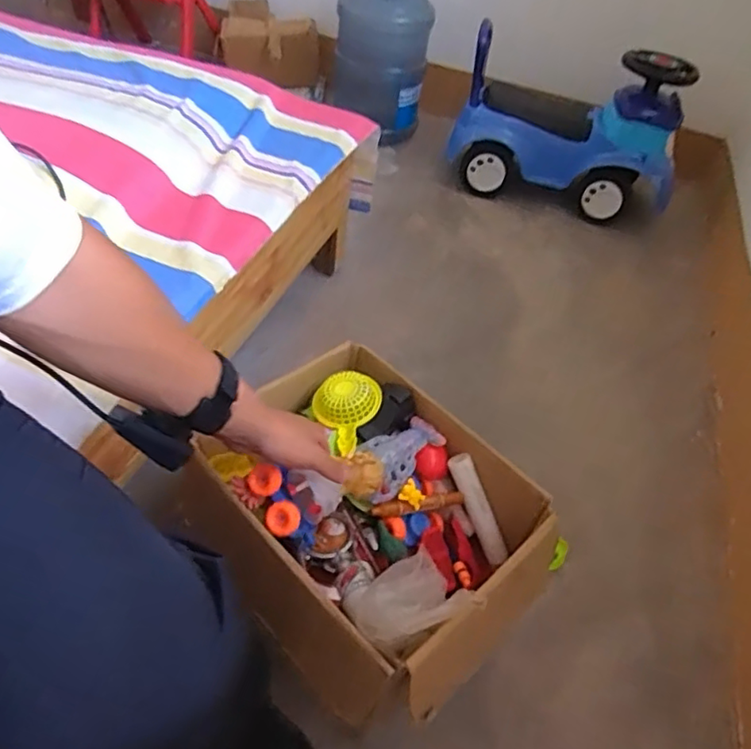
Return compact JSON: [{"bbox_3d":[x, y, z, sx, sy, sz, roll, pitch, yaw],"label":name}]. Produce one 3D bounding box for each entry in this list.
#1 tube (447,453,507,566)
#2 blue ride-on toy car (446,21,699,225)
[{"bbox_3d":[0.128,0.168,0.745,0.024,0.026,0.142,-22,91,-21],"label":"tube"},{"bbox_3d":[0.504,-0.653,1.546,0.569,0.359,0.254,20,47,10],"label":"blue ride-on toy car"}]

